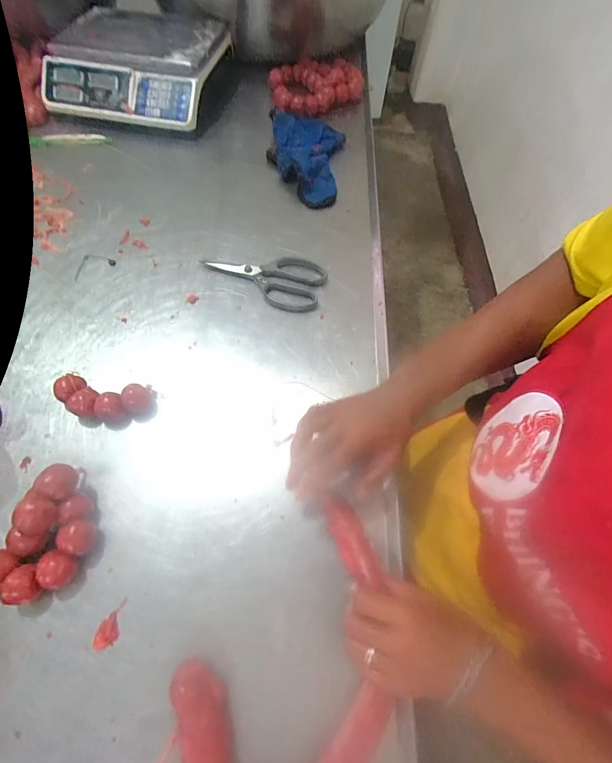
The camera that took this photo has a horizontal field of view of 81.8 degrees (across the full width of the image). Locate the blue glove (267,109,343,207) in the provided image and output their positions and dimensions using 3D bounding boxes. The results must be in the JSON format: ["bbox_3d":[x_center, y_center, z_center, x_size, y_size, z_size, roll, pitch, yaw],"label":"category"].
[{"bbox_3d":[-0.003,-0.459,0.702,0.153,0.044,0.280,4,63,0],"label":"blue glove"}]

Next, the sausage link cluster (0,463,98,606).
[{"bbox_3d":[-0.269,0.163,0.372,0.086,0.047,0.125,29,65,12],"label":"sausage link cluster"}]

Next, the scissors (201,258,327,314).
[{"bbox_3d":[-0.070,-0.168,0.570,0.194,0.009,0.106,11,63,3],"label":"scissors"}]

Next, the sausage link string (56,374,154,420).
[{"bbox_3d":[-0.260,0.023,0.453,0.117,0.032,0.050,11,63,3],"label":"sausage link string"}]

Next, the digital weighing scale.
[{"bbox_3d":[-0.356,-0.682,0.776,0.333,0.121,0.333,1,63,-2],"label":"digital weighing scale"}]

